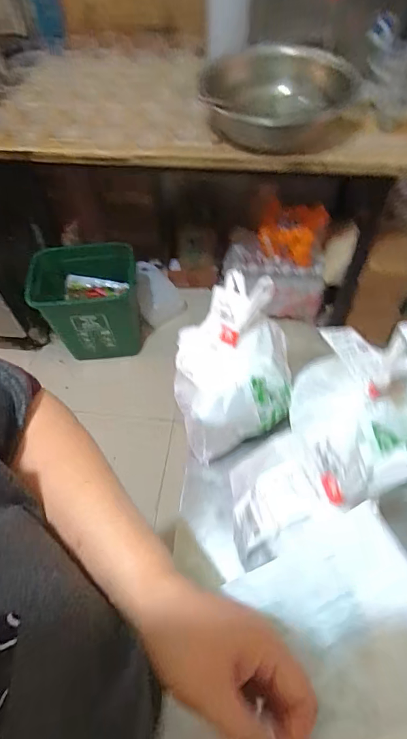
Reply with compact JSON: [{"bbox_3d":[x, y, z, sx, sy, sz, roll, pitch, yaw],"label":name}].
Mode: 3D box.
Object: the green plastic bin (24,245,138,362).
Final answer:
[{"bbox_3d":[-0.424,-0.224,1.597,0.388,0.393,0.245,-5,58,1],"label":"green plastic bin"}]

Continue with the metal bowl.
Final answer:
[{"bbox_3d":[0.179,-0.675,1.066,0.358,0.129,0.361,-8,58,-2],"label":"metal bowl"}]

